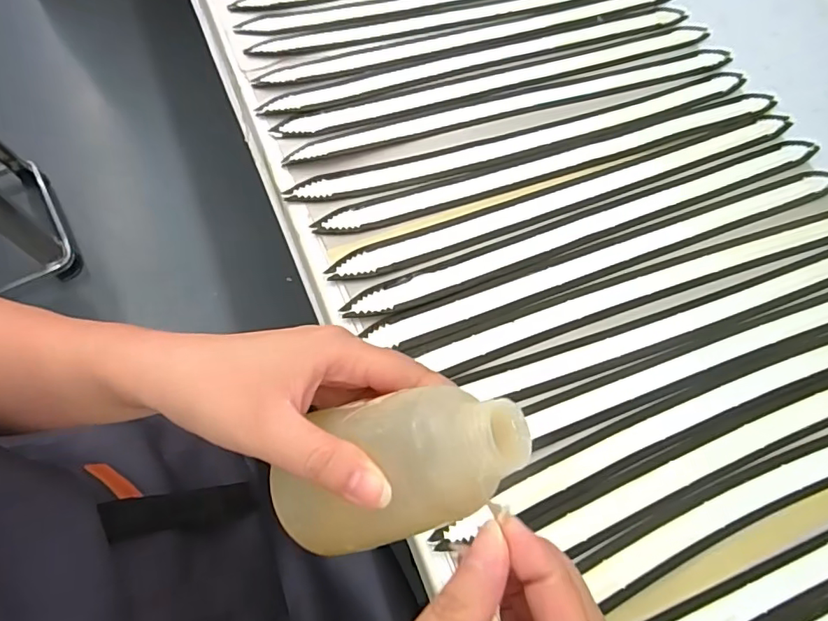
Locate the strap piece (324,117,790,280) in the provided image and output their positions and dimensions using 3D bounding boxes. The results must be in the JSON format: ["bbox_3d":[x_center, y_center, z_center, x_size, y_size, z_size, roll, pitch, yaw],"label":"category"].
[{"bbox_3d":[0.170,-0.126,0.542,0.535,0.018,0.039,-20,69,-11],"label":"strap piece"}]

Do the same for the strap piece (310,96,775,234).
[{"bbox_3d":[0.157,-0.167,0.561,0.531,0.018,0.046,-18,68,-10],"label":"strap piece"}]

